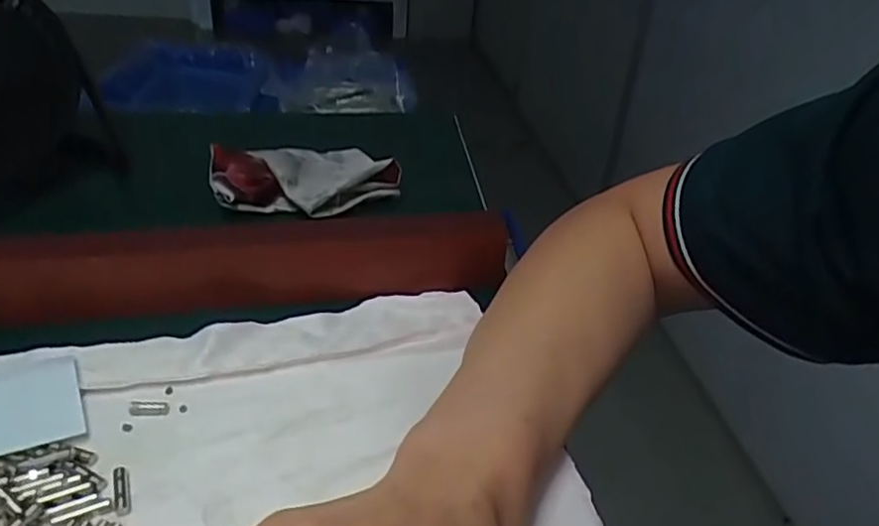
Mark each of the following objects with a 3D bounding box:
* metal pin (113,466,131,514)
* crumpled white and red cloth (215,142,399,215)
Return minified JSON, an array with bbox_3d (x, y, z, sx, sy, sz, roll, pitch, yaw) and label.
[{"bbox_3d":[-0.122,0.086,0.247,0.005,0.004,0.022,-11,36,-21],"label":"metal pin"},{"bbox_3d":[-0.095,-0.064,0.456,0.125,0.030,0.088,-20,40,-32],"label":"crumpled white and red cloth"}]

